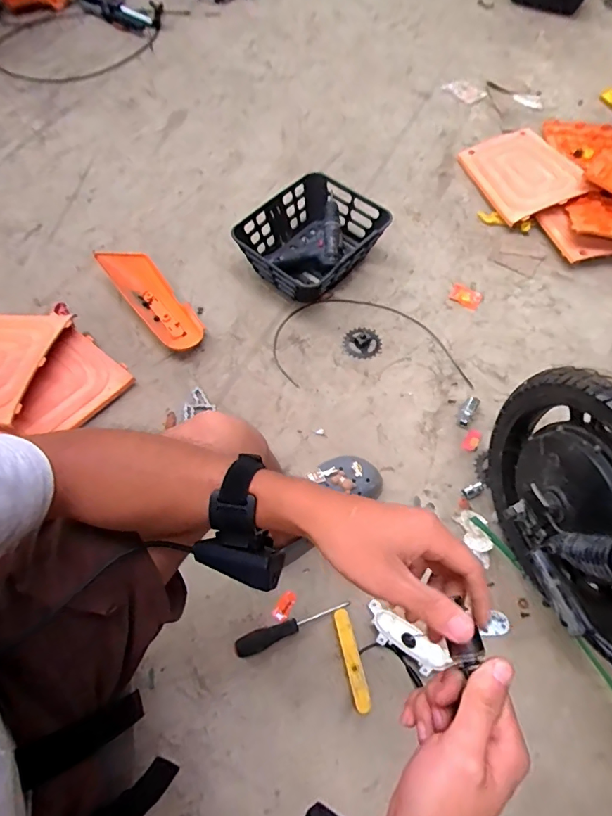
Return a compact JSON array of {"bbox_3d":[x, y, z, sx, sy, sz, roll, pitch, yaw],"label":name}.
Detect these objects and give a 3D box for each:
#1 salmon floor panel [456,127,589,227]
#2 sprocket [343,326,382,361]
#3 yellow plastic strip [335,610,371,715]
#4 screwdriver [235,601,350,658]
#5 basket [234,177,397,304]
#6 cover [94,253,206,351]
[{"bbox_3d":[0.589,-0.657,1.224,0.245,0.031,0.319,-21,66,1],"label":"salmon floor panel"},{"bbox_3d":[0.131,-0.151,1.023,0.085,0.009,0.087,0,65,1],"label":"sprocket"},{"bbox_3d":[0.075,0.412,0.725,0.028,0.013,0.147,-14,65,-5],"label":"yellow plastic strip"},{"bbox_3d":[-0.021,0.367,0.744,0.196,0.026,0.032,-20,66,-8],"label":"screwdriver"},{"bbox_3d":[0.022,-0.419,1.102,0.270,0.120,0.336,39,69,17],"label":"basket"},{"bbox_3d":[-0.364,-0.262,1.055,0.108,0.053,0.344,-35,69,-17],"label":"cover"}]

